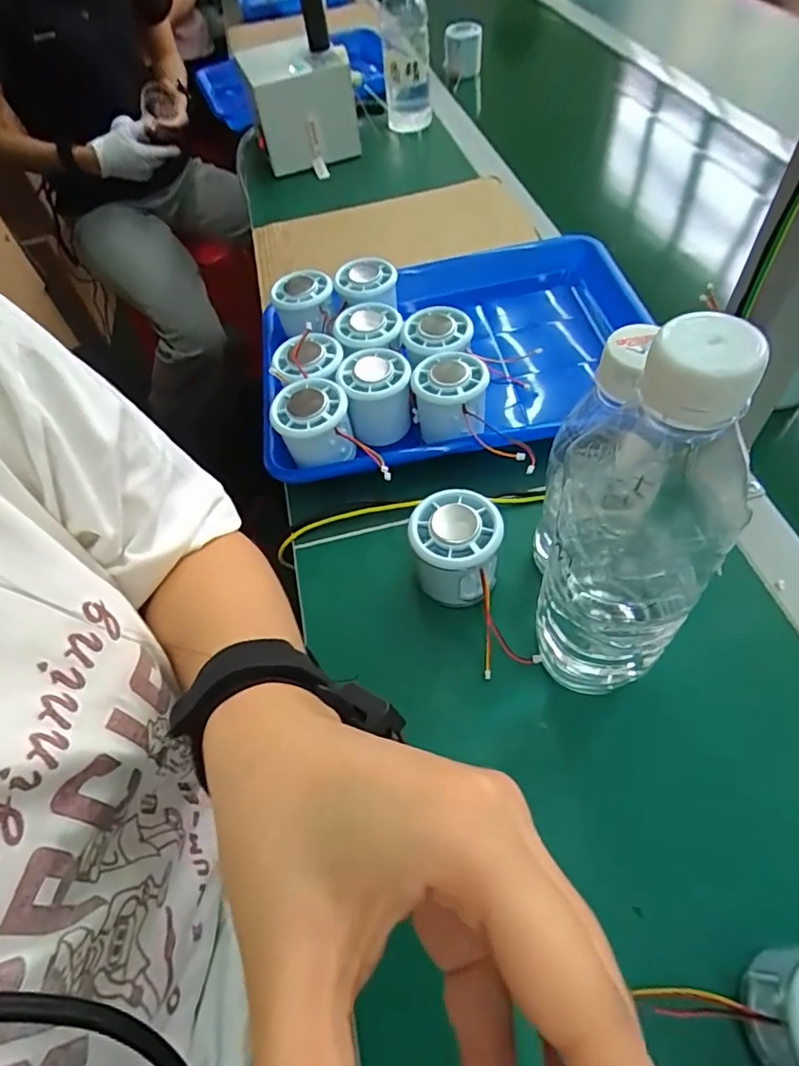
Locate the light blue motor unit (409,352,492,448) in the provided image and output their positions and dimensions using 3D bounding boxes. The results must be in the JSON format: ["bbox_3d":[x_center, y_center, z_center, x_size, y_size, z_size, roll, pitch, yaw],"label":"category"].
[{"bbox_3d":[0.038,-0.101,0.425,0.054,0.048,0.054,-2,56,3],"label":"light blue motor unit"}]

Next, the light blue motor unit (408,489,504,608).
[{"bbox_3d":[0.036,0.012,0.358,0.053,0.057,0.052,9,57,11],"label":"light blue motor unit"}]

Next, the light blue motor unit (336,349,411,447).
[{"bbox_3d":[-0.017,-0.106,0.440,0.051,0.063,0.050,-2,56,3],"label":"light blue motor unit"}]

